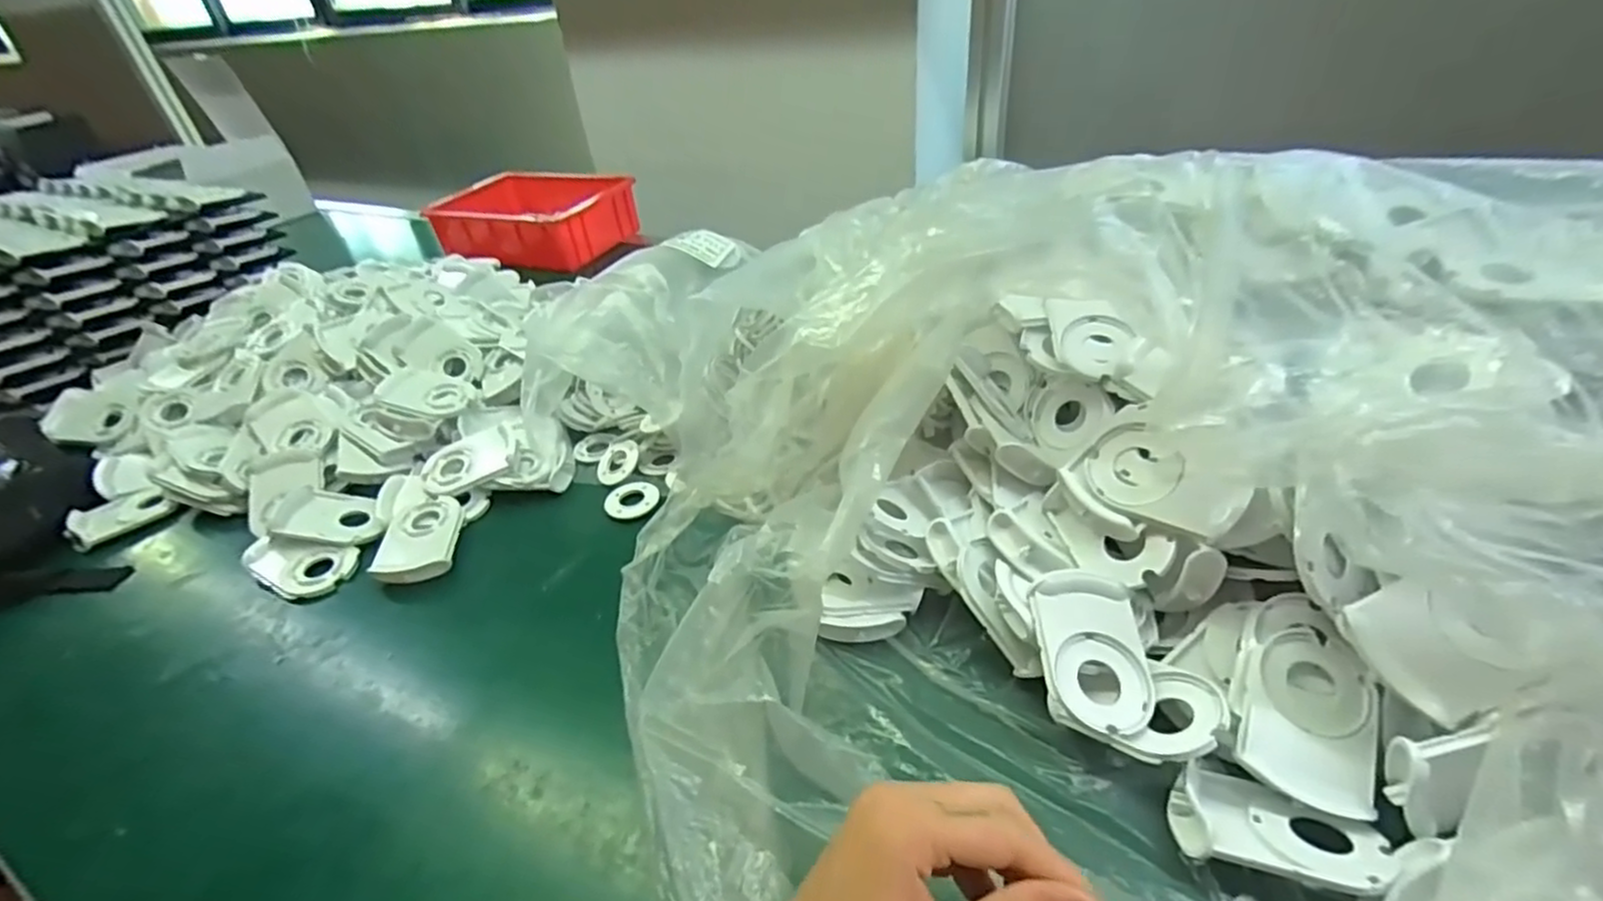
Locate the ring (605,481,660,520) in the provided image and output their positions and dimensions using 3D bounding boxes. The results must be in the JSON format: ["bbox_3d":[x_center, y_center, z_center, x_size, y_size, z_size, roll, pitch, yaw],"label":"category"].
[{"bbox_3d":[-0.142,0.040,0.571,0.043,0.007,0.044,-4,37,3],"label":"ring"}]

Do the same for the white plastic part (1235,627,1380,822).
[{"bbox_3d":[0.247,0.128,0.330,0.056,0.013,0.085,21,58,16],"label":"white plastic part"}]

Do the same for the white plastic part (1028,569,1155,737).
[{"bbox_3d":[0.155,0.107,0.364,0.057,0.015,0.082,4,59,-6],"label":"white plastic part"}]

